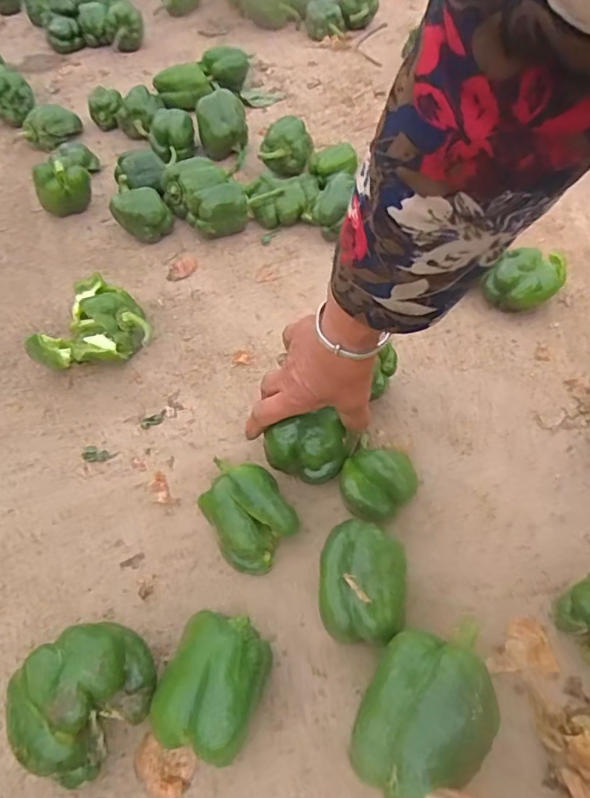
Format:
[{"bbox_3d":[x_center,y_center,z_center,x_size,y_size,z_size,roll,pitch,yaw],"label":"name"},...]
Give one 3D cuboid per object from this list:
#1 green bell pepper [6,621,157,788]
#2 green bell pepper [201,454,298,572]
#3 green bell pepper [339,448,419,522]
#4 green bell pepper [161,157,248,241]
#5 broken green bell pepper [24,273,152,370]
[{"bbox_3d":[-0.142,0.200,0.373,0.069,0.071,0.090,36,60,25],"label":"green bell pepper"},{"bbox_3d":[-0.045,0.089,0.460,0.061,0.049,0.098,-26,56,-19],"label":"green bell pepper"},{"bbox_3d":[0.071,0.077,0.466,0.063,0.049,0.048,-4,52,-3],"label":"green bell pepper"},{"bbox_3d":[-0.114,-0.263,0.728,0.082,0.065,0.128,-28,57,-20],"label":"green bell pepper"},{"bbox_3d":[-0.224,-0.073,0.597,0.119,0.056,0.105,-24,55,-17],"label":"broken green bell pepper"}]

